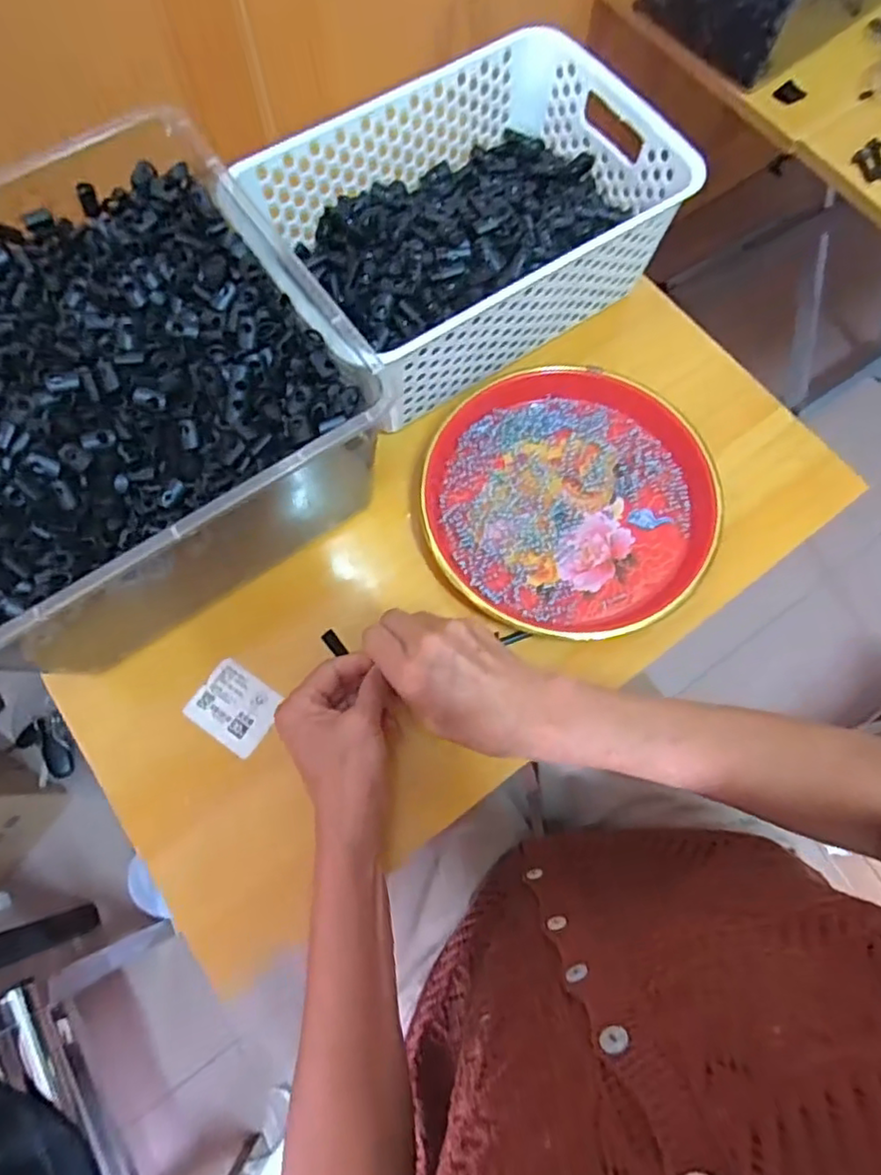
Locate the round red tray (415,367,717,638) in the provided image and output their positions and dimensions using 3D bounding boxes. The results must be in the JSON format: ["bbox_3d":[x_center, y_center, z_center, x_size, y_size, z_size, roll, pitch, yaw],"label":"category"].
[{"bbox_3d":[0.097,-0.071,0.475,0.210,0.025,0.215,0,73,0],"label":"round red tray"}]

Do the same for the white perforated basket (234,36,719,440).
[{"bbox_3d":[0.021,-0.290,0.497,0.283,0.090,0.204,-32,76,-10],"label":"white perforated basket"}]

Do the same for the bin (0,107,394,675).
[{"bbox_3d":[-0.223,-0.123,0.422,0.291,0.125,0.296,-34,76,-10],"label":"bin"}]

